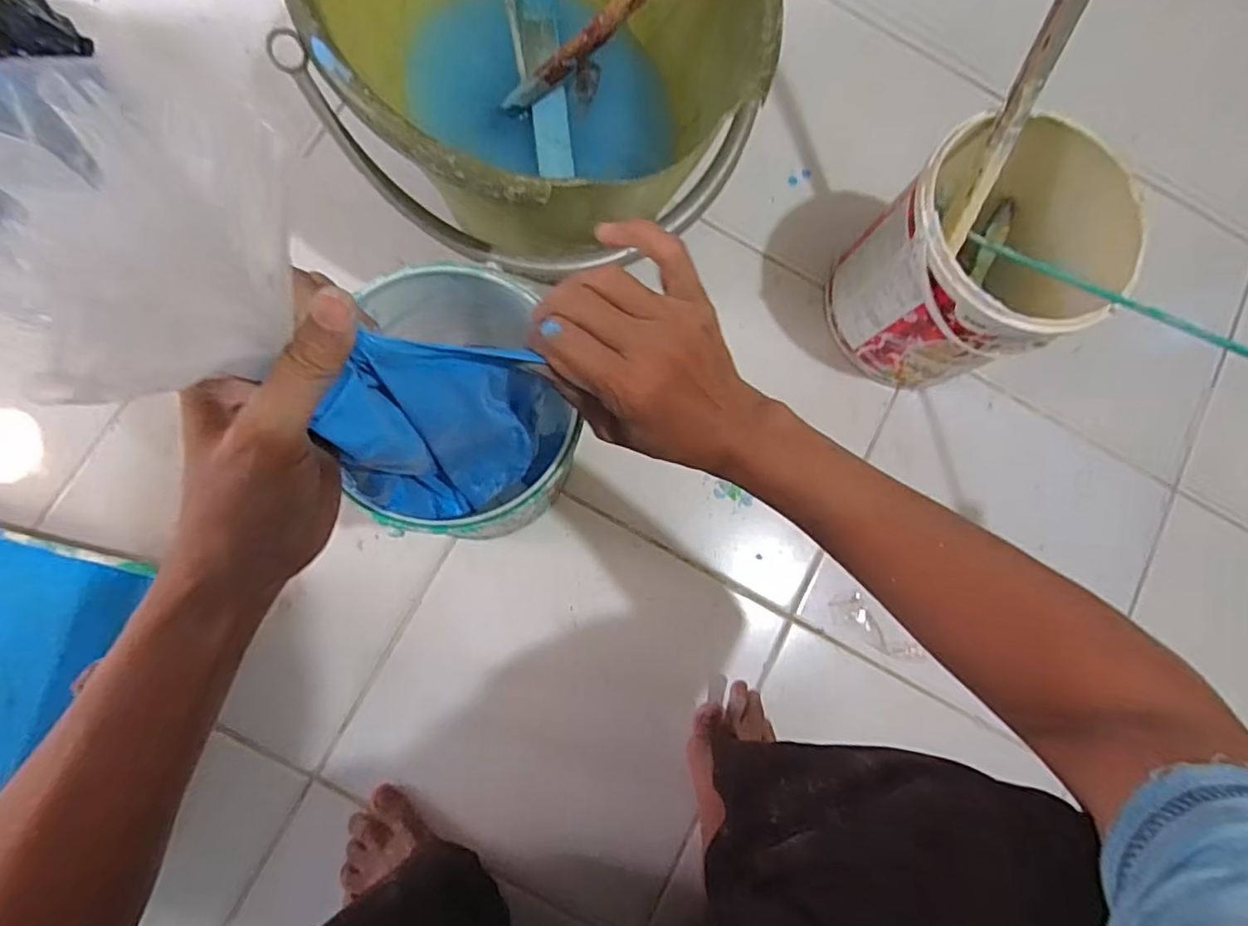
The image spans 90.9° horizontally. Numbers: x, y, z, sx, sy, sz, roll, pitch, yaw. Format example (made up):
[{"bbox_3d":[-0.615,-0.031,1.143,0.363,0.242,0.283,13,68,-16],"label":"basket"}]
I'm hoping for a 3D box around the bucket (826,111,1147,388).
[{"bbox_3d":[0.311,-0.178,0.560,0.171,0.186,0.187,1,82,-6],"label":"bucket"}]

